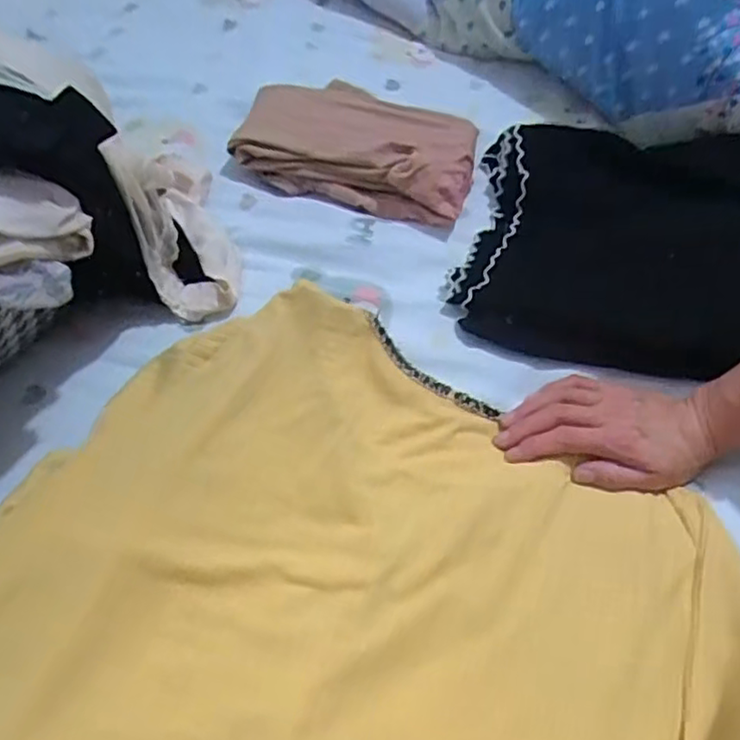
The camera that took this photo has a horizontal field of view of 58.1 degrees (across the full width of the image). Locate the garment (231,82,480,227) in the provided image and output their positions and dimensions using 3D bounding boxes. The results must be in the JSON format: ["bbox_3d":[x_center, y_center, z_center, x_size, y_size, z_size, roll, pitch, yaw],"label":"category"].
[{"bbox_3d":[-0.009,-0.244,0.697,0.247,0.046,0.162,17,56,9],"label":"garment"}]

